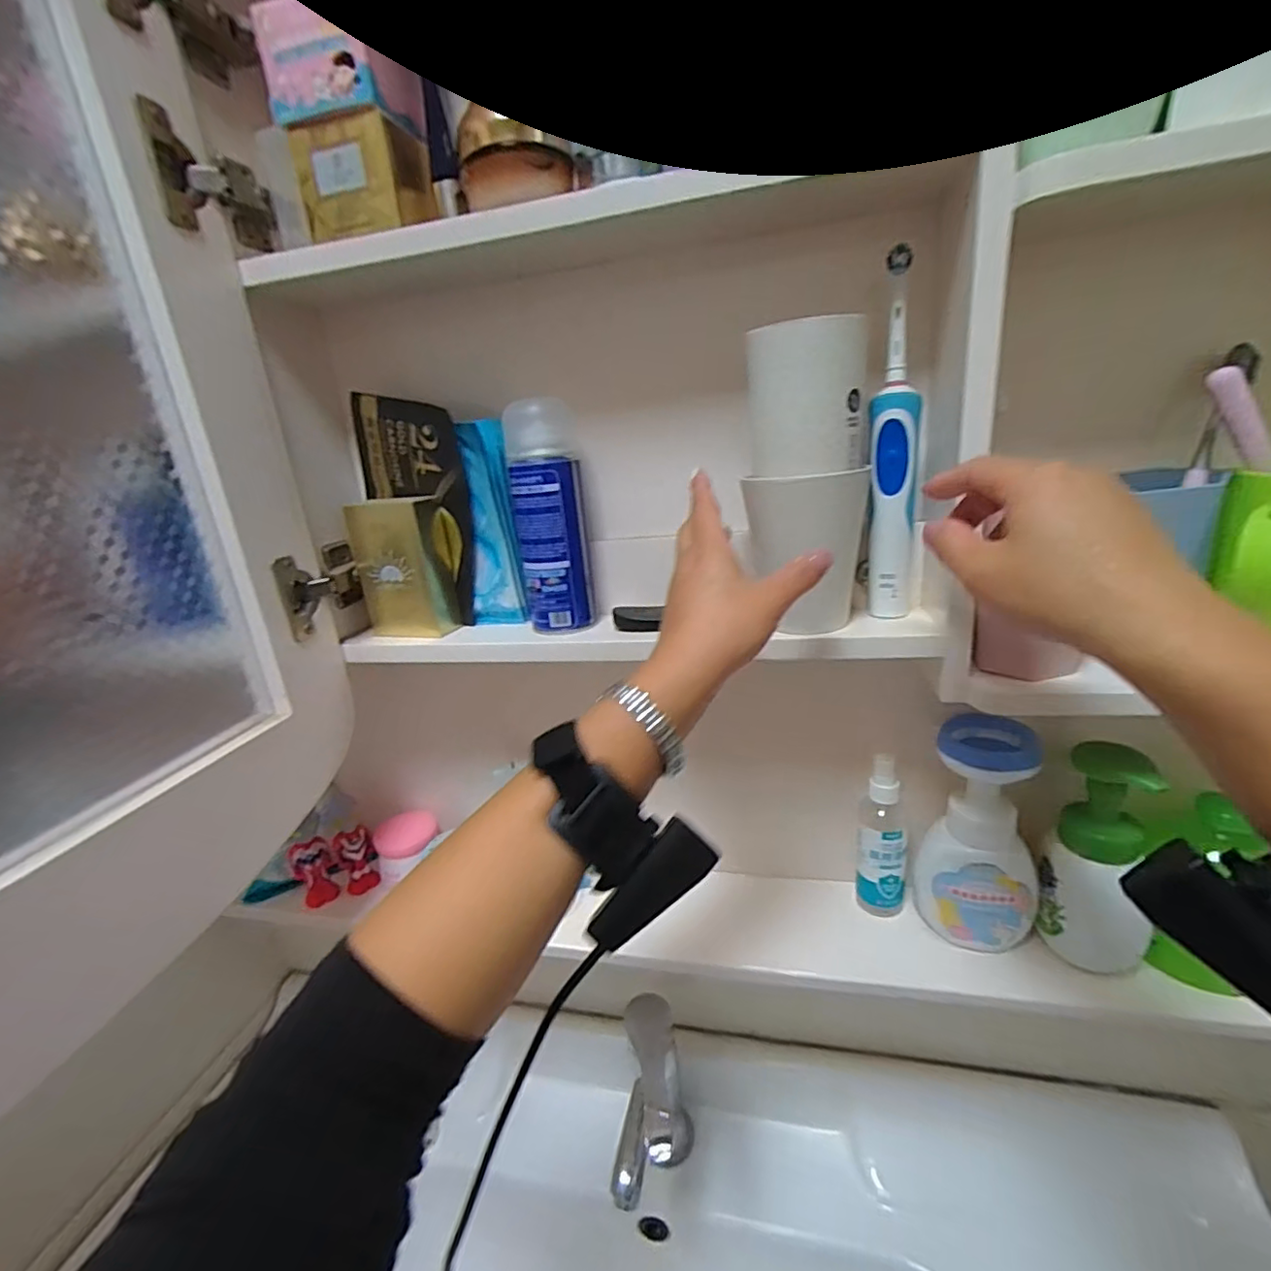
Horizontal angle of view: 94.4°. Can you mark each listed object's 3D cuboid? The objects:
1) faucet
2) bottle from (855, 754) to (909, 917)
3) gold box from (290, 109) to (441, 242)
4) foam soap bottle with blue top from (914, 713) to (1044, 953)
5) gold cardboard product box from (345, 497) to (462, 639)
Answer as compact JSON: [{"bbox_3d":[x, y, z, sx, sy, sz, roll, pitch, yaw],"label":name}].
[{"bbox_3d":[0.017,0.463,0.548,0.060,0.178,0.127,-1,19,13],"label":"faucet"},{"bbox_3d":[0.200,0.166,0.477,0.037,0.139,0.032,2,20,24],"label":"bottle"},{"bbox_3d":[-0.172,-0.289,0.384,0.071,0.058,0.055,1,20,19],"label":"gold box"},{"bbox_3d":[0.258,0.149,0.443,0.081,0.167,0.056,7,22,33],"label":"foam soap bottle with blue top"},{"bbox_3d":[-0.184,-0.054,0.473,0.072,0.103,0.037,4,21,28],"label":"gold cardboard product box"}]

